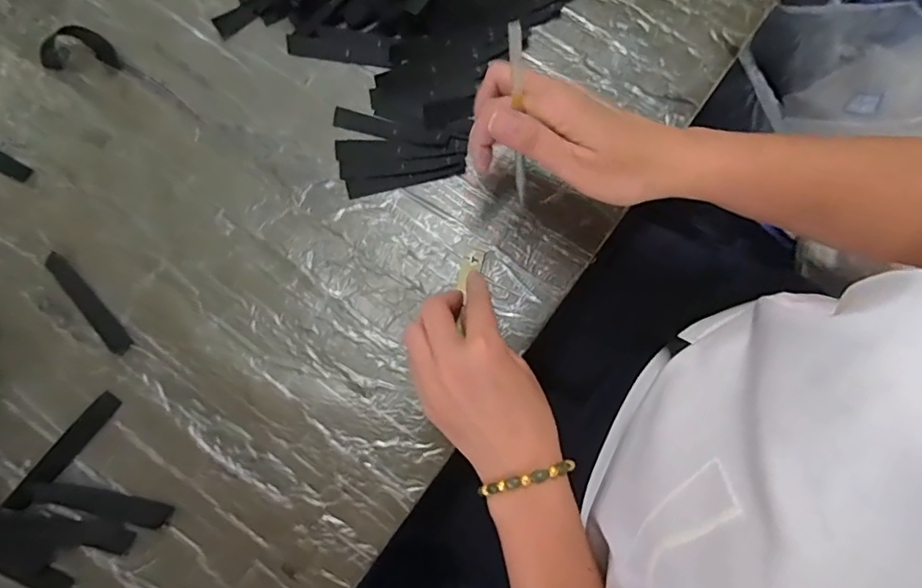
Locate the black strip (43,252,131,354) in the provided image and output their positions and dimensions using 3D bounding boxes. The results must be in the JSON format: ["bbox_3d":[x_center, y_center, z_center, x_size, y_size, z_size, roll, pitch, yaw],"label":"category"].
[{"bbox_3d":[-0.271,0.006,0.383,0.015,0.004,0.092,-43,83,-8],"label":"black strip"}]

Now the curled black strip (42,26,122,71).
[{"bbox_3d":[-0.301,-0.197,0.419,0.060,0.007,0.035,-1,79,-1],"label":"curled black strip"}]

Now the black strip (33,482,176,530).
[{"bbox_3d":[-0.239,0.140,0.355,0.091,0.004,0.016,13,79,1],"label":"black strip"}]

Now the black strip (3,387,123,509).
[{"bbox_3d":[-0.271,0.106,0.362,0.018,0.006,0.091,38,81,6],"label":"black strip"}]

